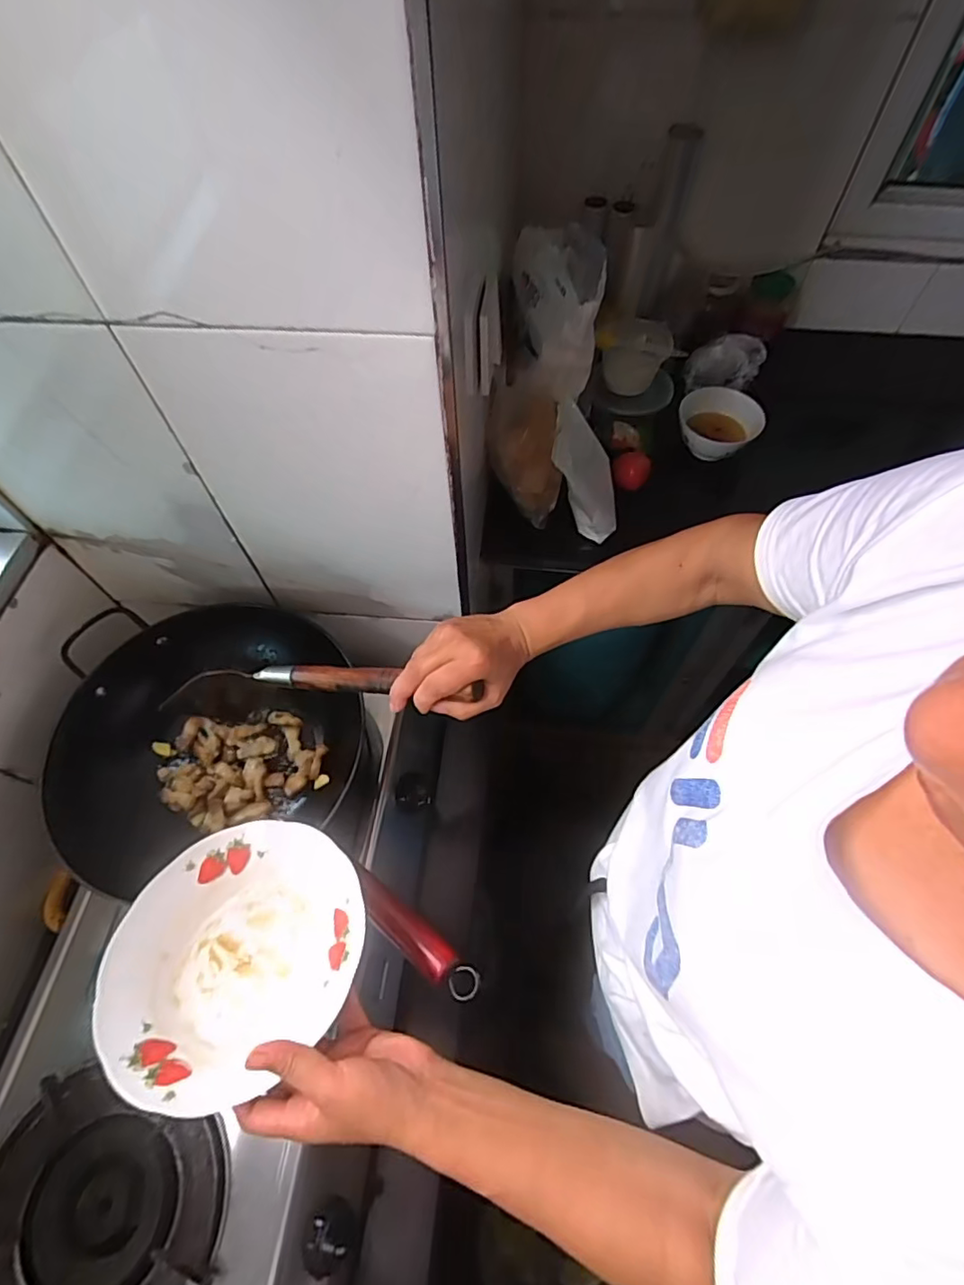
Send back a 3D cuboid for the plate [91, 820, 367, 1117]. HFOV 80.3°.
[{"bbox_3d":[-0.189,0.236,0.445,0.191,0.066,0.183,0,60,1],"label":"plate"}]

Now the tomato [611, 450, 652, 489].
[{"bbox_3d":[0.227,-0.262,0.865,0.054,0.052,0.042,17,62,10],"label":"tomato"}]

